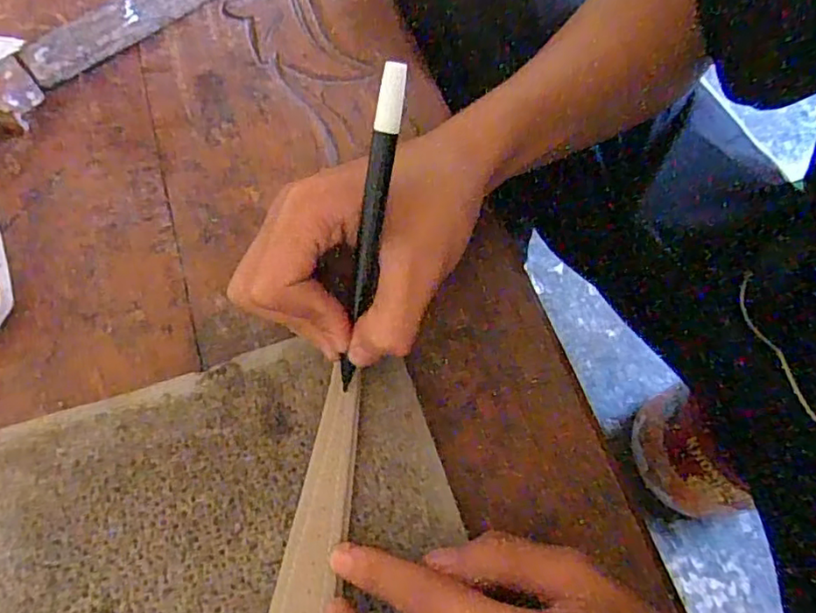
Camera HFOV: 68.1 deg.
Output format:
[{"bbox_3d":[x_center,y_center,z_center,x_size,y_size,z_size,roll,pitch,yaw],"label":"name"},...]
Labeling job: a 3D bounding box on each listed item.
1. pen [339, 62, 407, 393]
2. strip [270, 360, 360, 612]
[{"bbox_3d":[-0.016,-0.024,0.237,0.008,0.134,0.014,13,24,4],"label":"pen"},{"bbox_3d":[-0.035,0.089,0.244,0.025,0.005,0.130,9,65,2],"label":"strip"}]

